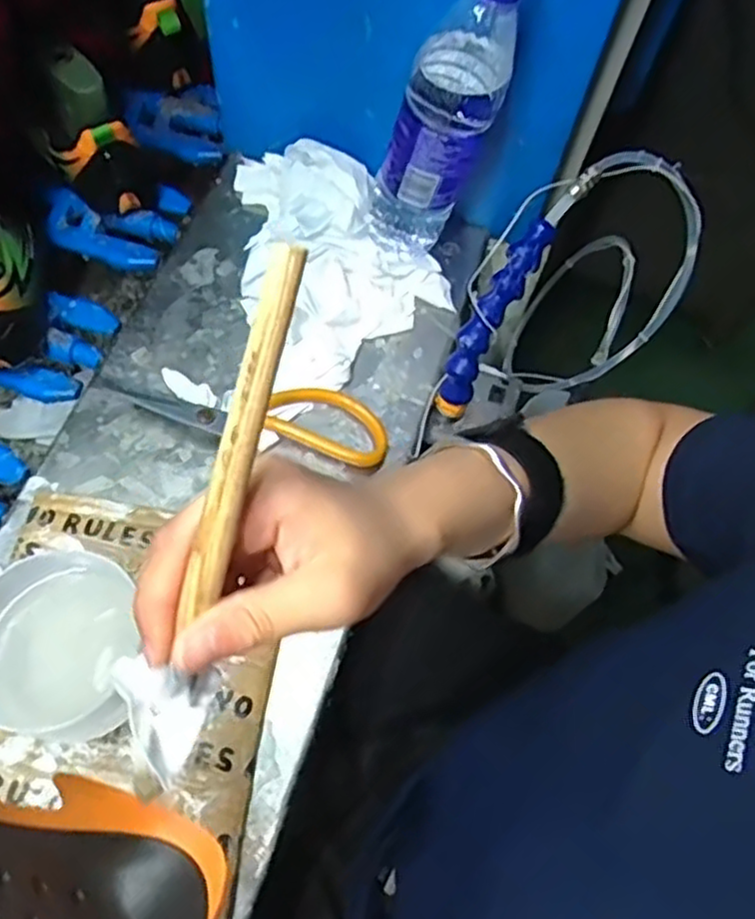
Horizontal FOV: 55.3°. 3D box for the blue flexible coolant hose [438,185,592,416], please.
[{"bbox_3d":[0.086,-0.108,0.497,0.023,0.037,0.177,34,108,16],"label":"blue flexible coolant hose"}]

